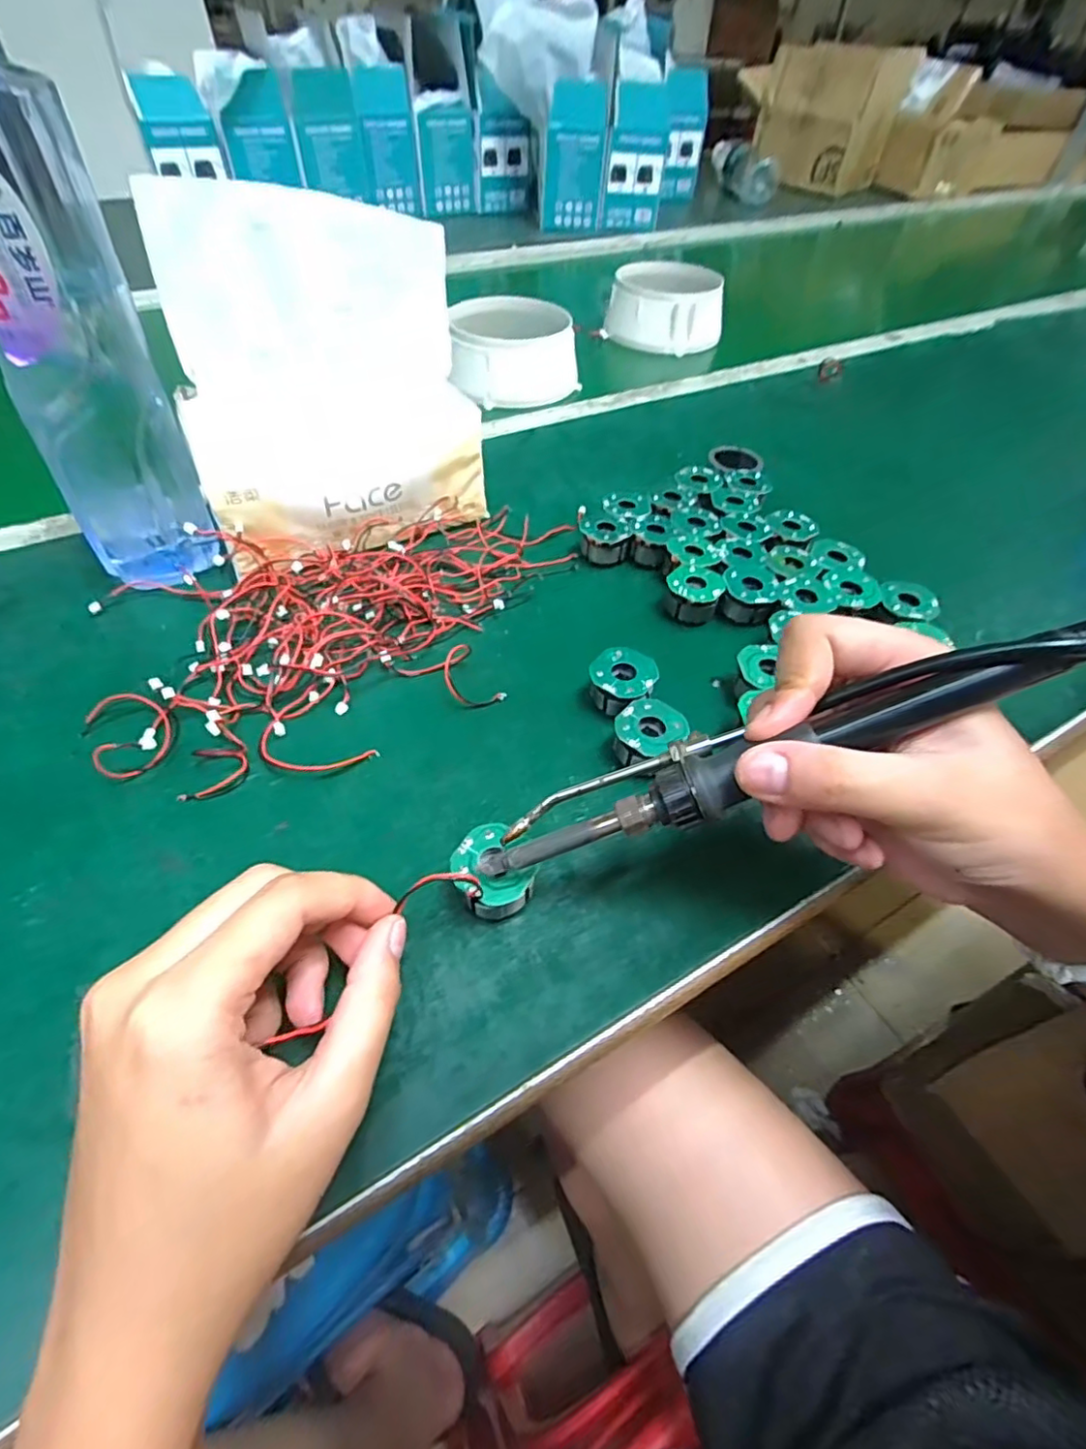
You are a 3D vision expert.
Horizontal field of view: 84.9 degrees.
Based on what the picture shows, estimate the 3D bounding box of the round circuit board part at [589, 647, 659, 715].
[{"bbox_3d":[0.039,-0.019,0.295,0.031,0.023,0.031,2,51,-3],"label":"round circuit board part"}]

